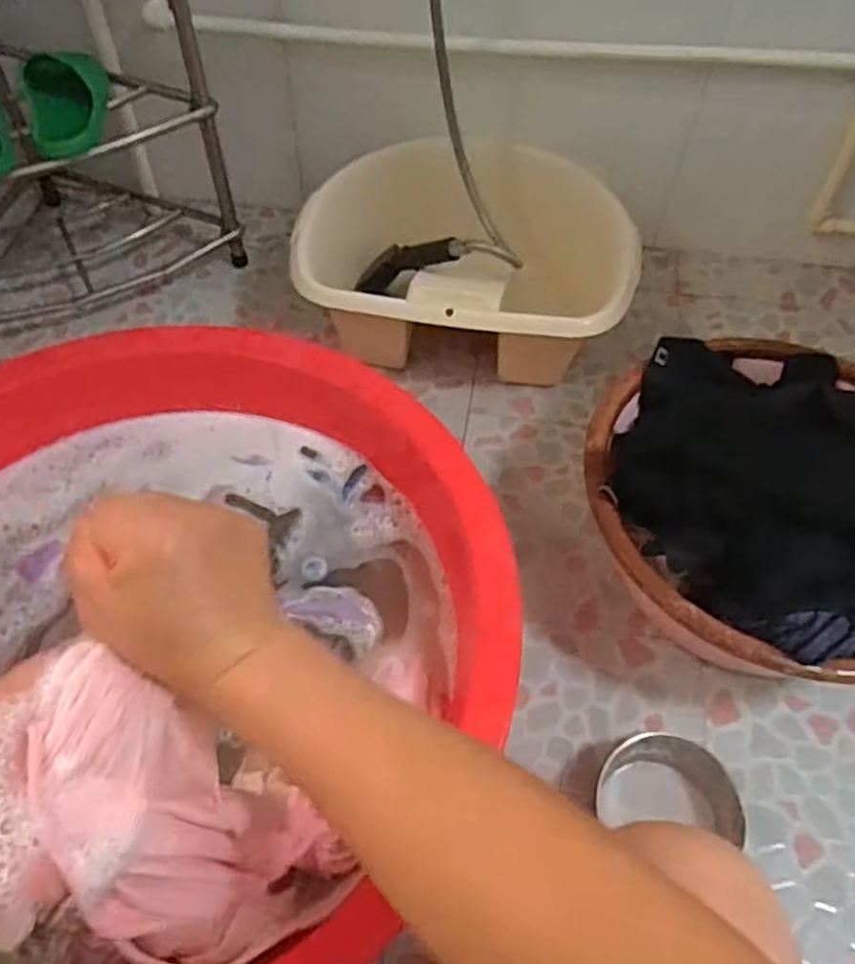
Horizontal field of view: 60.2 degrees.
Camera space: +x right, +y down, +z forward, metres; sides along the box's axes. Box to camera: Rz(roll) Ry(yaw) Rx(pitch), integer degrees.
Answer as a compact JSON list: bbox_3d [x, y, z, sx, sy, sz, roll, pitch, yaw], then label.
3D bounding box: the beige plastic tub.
[{"bbox_3d":[0.061,-0.307,1.030,0.429,0.182,0.363,15,57,8],"label":"beige plastic tub"}]

